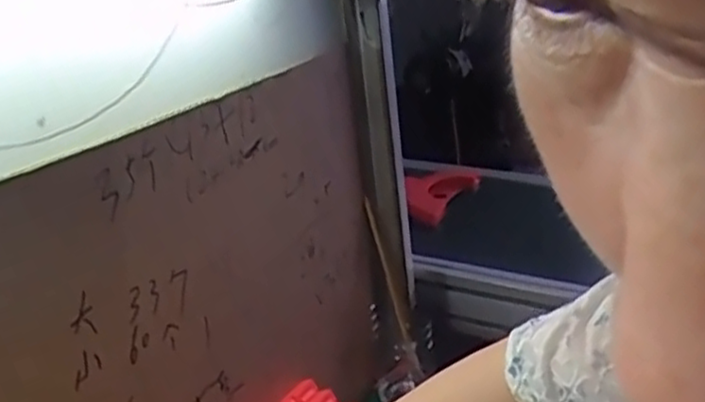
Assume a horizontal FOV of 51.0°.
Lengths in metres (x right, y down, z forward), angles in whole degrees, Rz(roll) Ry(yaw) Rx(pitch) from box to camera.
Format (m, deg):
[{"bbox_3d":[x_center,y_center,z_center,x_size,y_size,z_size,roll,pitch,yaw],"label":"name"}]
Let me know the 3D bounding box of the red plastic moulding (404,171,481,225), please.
[{"bbox_3d":[0.145,-0.016,1.169,0.031,0.075,0.156,9,22,42],"label":"red plastic moulding"}]

